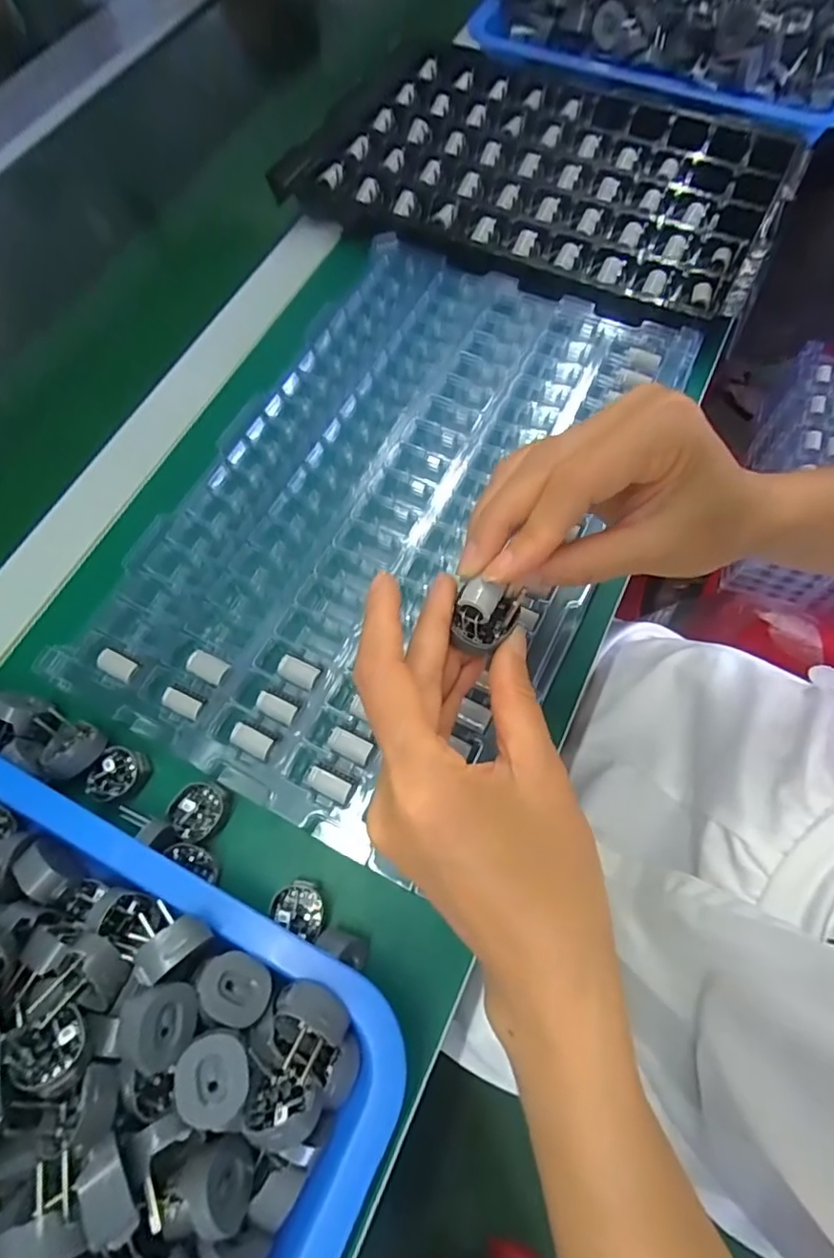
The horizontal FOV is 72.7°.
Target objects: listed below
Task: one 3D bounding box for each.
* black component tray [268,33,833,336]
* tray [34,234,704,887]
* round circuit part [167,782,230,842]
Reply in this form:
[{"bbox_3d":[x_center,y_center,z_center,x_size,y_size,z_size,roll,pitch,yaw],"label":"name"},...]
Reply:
[{"bbox_3d":[0.089,-0.341,0.426,0.342,0.032,0.230,26,72,13],"label":"black component tray"},{"bbox_3d":[-0.013,-0.080,0.327,0.237,0.031,0.364,21,70,11],"label":"tray"},{"bbox_3d":[-0.108,0.089,0.278,0.025,0.010,0.026,-1,68,3],"label":"round circuit part"}]

